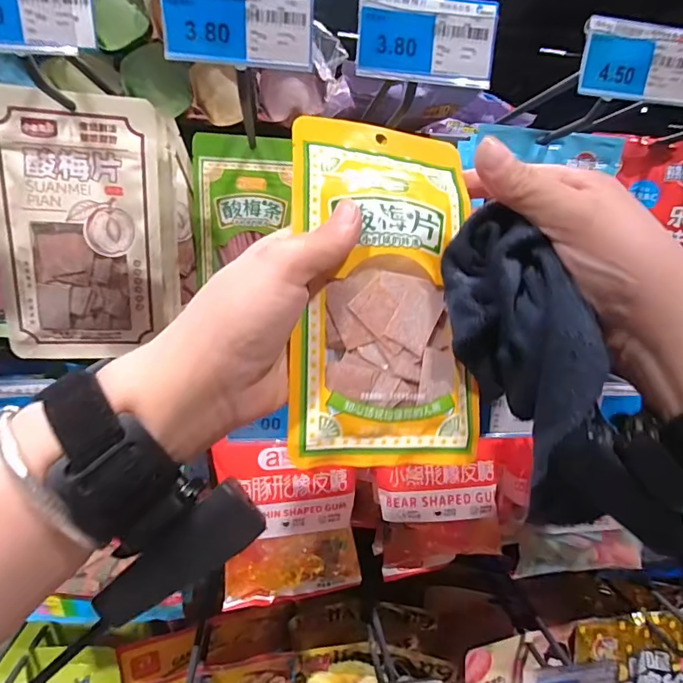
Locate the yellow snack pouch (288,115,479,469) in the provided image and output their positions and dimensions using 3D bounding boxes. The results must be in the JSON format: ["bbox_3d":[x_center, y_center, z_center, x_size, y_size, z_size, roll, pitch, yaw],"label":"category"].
[{"bbox_3d":[0.023,-0.032,0.243,0.098,0.185,0.012,2,-11,-13],"label":"yellow snack pouch"}]

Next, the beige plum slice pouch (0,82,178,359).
[{"bbox_3d":[-0.192,-0.080,0.341,0.114,0.187,0.012,0,13,-12],"label":"beige plum slice pouch"}]

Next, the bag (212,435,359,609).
[{"bbox_3d":[-0.044,0.155,0.390,0.118,0.139,0.027,0,15,-6],"label":"bag"}]

